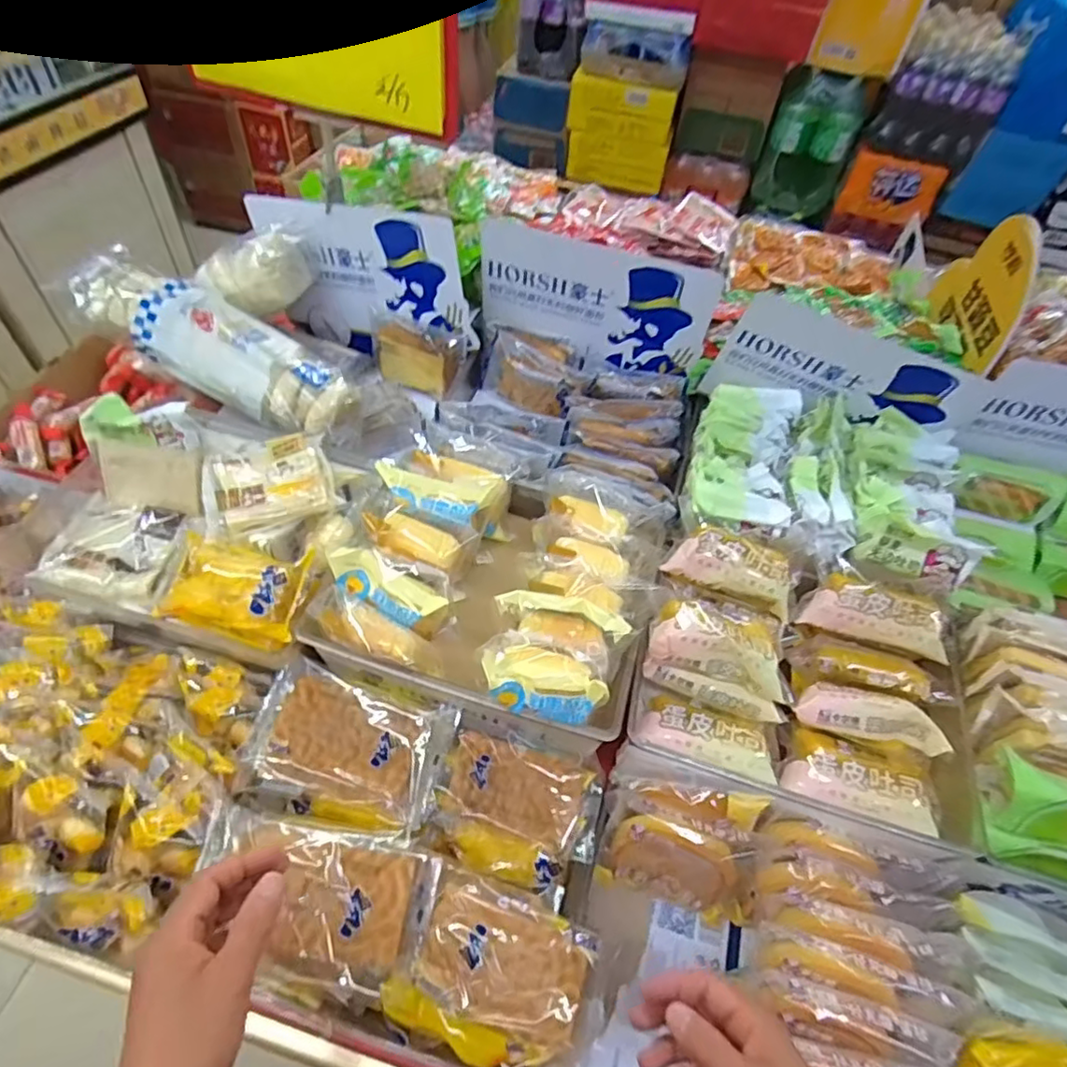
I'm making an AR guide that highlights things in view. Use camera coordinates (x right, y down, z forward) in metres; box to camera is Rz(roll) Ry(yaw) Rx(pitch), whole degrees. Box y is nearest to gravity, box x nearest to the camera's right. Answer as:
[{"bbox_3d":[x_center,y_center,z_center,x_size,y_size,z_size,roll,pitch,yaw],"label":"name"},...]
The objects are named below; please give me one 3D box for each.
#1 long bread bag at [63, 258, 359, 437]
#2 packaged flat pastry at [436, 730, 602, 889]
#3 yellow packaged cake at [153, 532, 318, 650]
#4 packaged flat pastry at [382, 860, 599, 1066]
[{"bbox_3d":[-0.365,-0.221,0.723,0.332,0.070,0.088,28,54,-2],"label":"long bread bag"},{"bbox_3d":[-0.016,0.252,0.564,0.142,0.021,0.113,17,70,0],"label":"packaged flat pastry"},{"bbox_3d":[-0.278,0.047,0.578,0.129,0.048,0.086,11,52,2],"label":"yellow packaged cake"},{"bbox_3d":[-0.029,0.334,0.472,0.136,0.026,0.110,21,53,10],"label":"packaged flat pastry"}]

